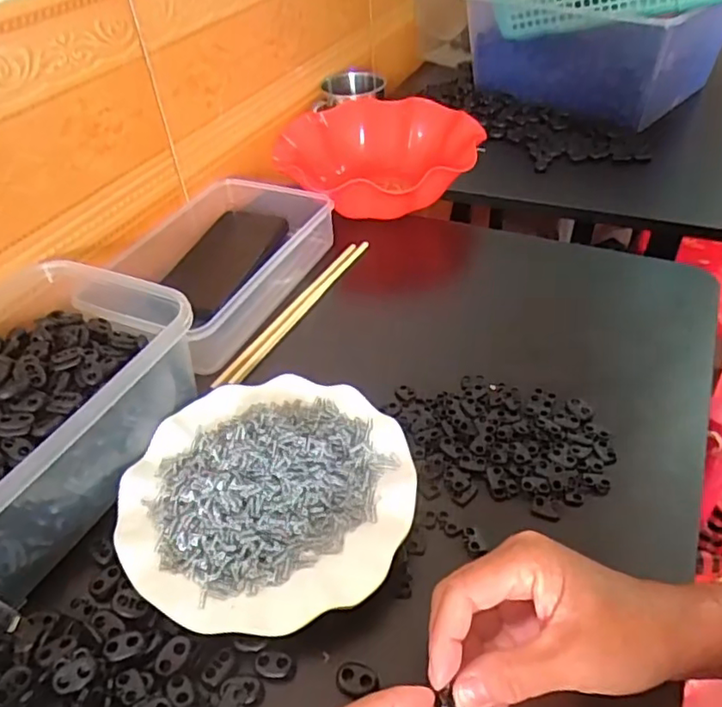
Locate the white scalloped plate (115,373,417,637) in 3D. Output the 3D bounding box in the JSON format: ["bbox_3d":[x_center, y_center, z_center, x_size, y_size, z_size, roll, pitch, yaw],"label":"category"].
[{"bbox_3d":[-0.060,0.083,0.385,0.178,0.028,0.176,-2,43,2],"label":"white scalloped plate"}]

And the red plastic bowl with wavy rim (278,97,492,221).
[{"bbox_3d":[0.018,-0.229,0.696,0.222,0.065,0.213,-2,43,2],"label":"red plastic bowl with wavy rim"}]

